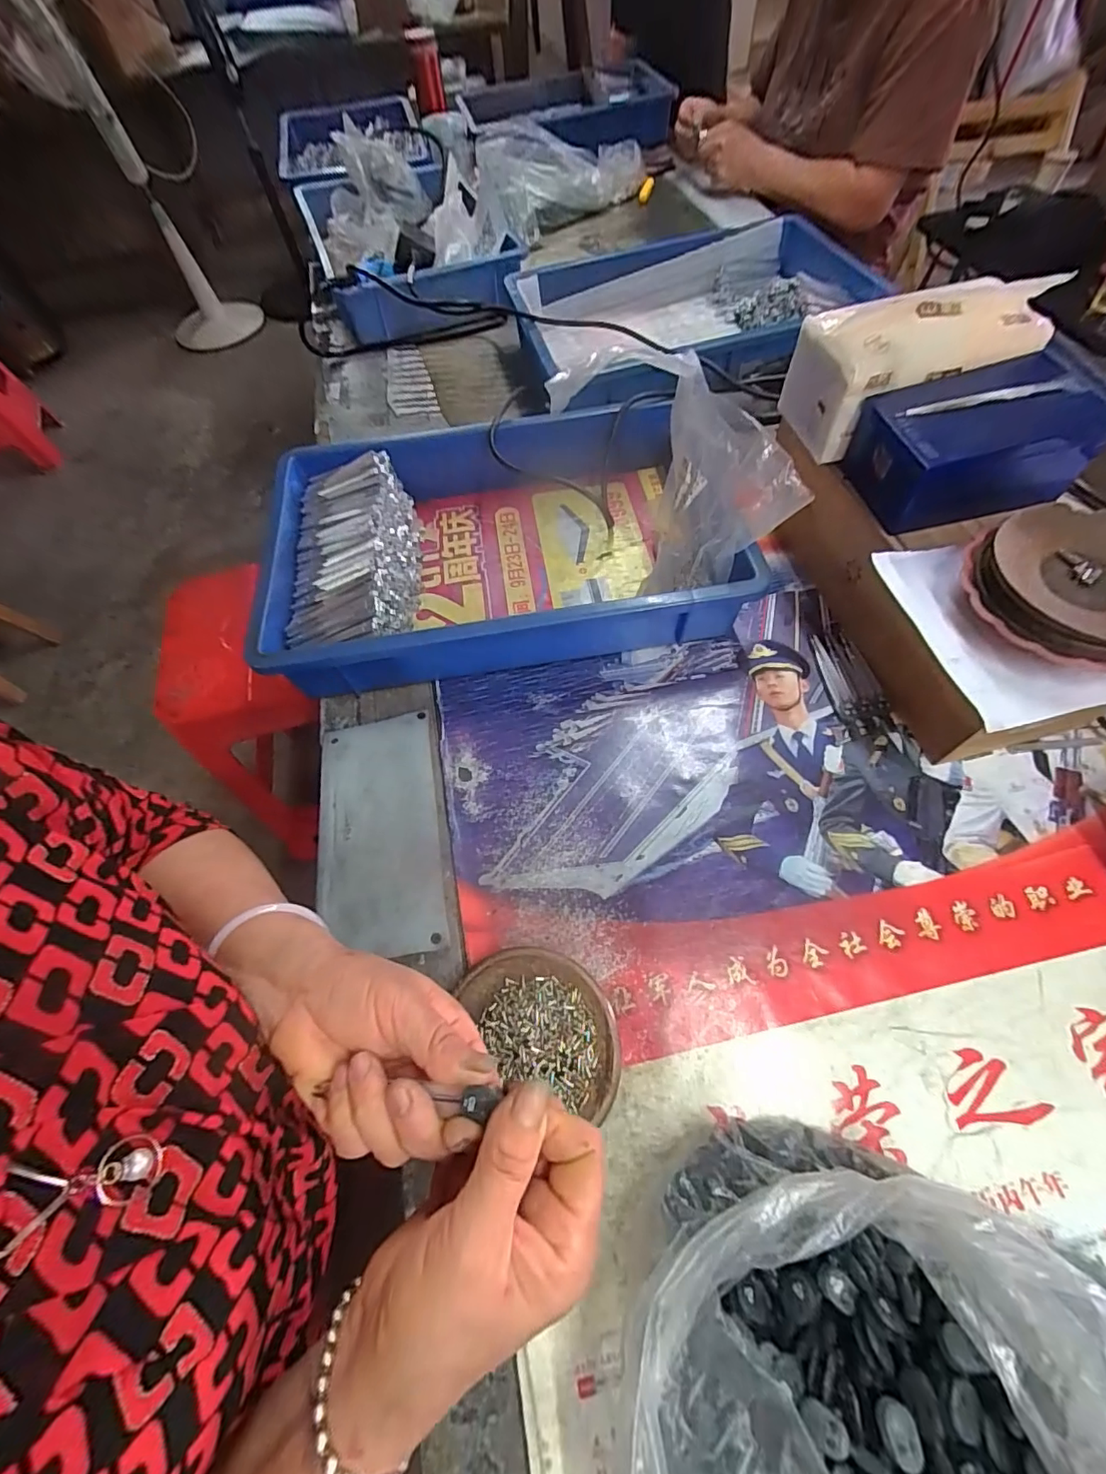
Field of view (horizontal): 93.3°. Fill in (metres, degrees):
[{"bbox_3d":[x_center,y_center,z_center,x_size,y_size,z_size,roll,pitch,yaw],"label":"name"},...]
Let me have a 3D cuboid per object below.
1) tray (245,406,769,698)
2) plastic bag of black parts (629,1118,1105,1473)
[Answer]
[{"bbox_3d":[-0.057,-0.188,0.520,0.409,0.092,0.280,-9,60,-1],"label":"tray"},{"bbox_3d":[0.136,0.293,0.214,0.199,0.119,0.195,6,61,7],"label":"plastic bag of black parts"}]

